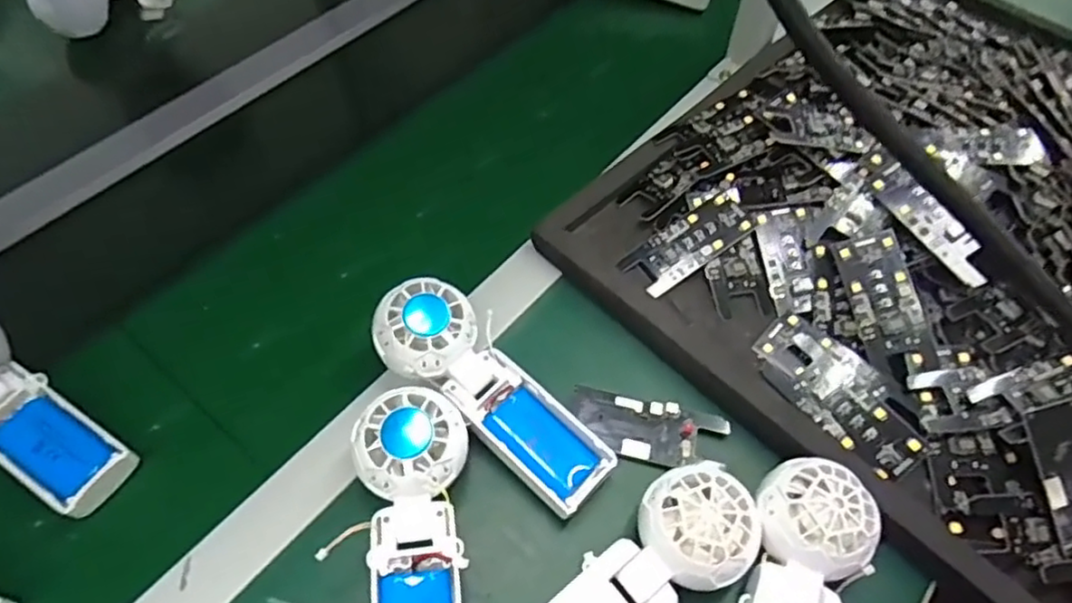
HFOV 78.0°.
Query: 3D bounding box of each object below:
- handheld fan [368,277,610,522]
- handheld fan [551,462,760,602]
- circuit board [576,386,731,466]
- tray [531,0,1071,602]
[{"bbox_3d":[-0.029,0.055,0.409,0.168,0.029,0.055,43,63,7],"label":"handheld fan"},{"bbox_3d":[0.045,0.153,0.345,0.168,0.030,0.057,-40,63,-10],"label":"handheld fan"},{"bbox_3d":[0.072,0.082,0.425,0.094,0.009,0.039,10,55,7],"label":"circuit board"},{"bbox_3d":[0.342,-0.088,0.504,0.542,0.067,0.426,-39,63,-24],"label":"tray"}]

